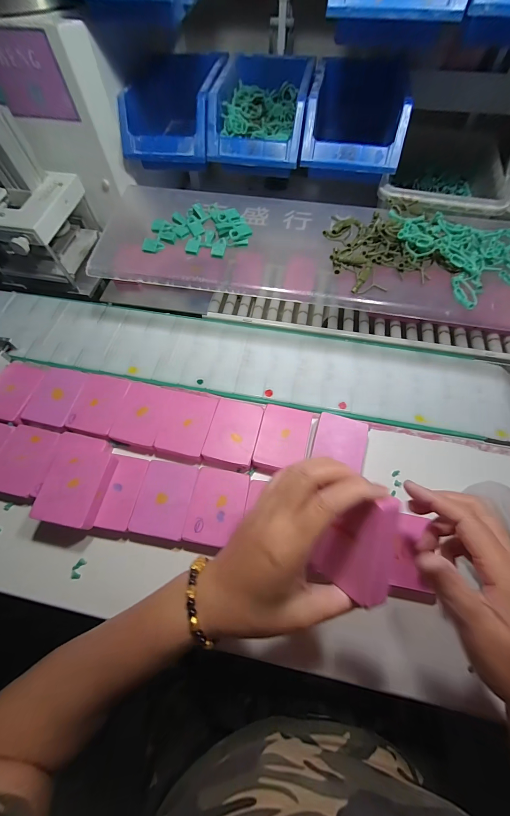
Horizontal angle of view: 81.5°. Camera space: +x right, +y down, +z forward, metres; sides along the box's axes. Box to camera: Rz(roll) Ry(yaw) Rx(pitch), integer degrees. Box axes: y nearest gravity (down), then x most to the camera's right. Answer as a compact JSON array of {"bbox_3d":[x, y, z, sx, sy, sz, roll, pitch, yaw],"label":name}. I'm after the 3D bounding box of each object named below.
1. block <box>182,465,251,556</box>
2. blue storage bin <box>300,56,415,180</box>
[{"bbox_3d":[-0.041,0.112,0.323,0.058,0.021,0.084,8,60,4],"label":"block"},{"bbox_3d":[0.136,-0.395,0.409,0.122,0.077,0.201,10,64,6],"label":"blue storage bin"}]

